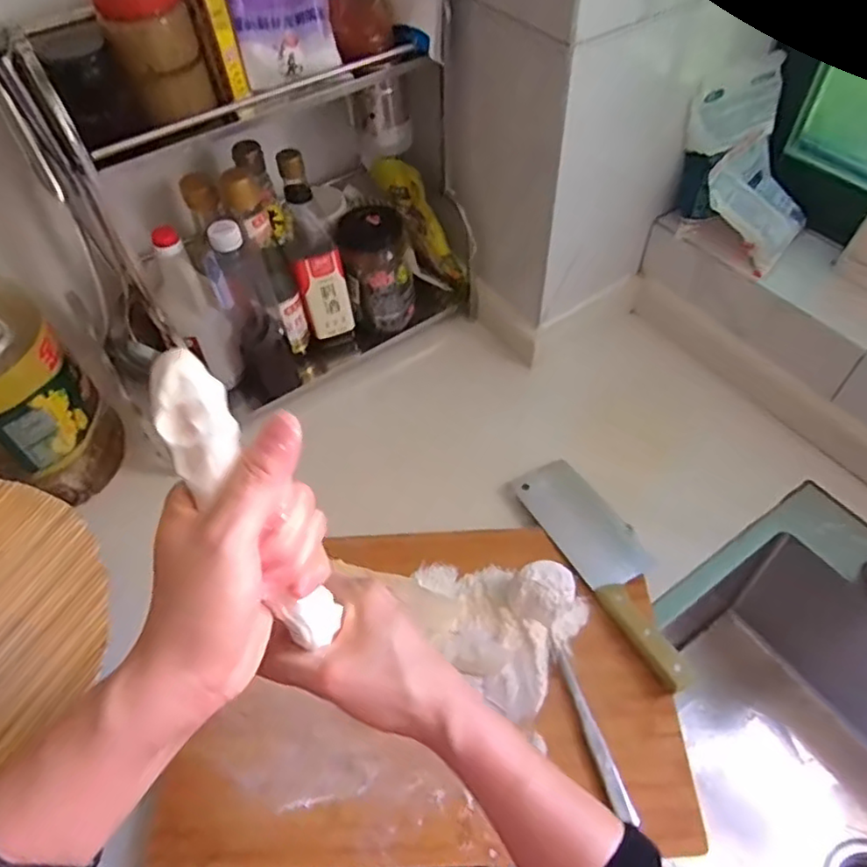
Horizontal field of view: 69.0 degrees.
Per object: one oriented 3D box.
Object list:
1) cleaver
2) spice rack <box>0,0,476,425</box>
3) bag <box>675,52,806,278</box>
[{"bbox_3d":[0.194,0.133,0.676,0.087,0.047,0.275,-23,55,-14],"label":"cleaver"},{"bbox_3d":[-0.186,-0.290,0.734,0.414,0.457,0.213,-31,57,-19],"label":"spice rack"},{"bbox_3d":[0.383,-0.310,0.738,0.126,0.162,0.155,-23,55,-14],"label":"bag"}]

